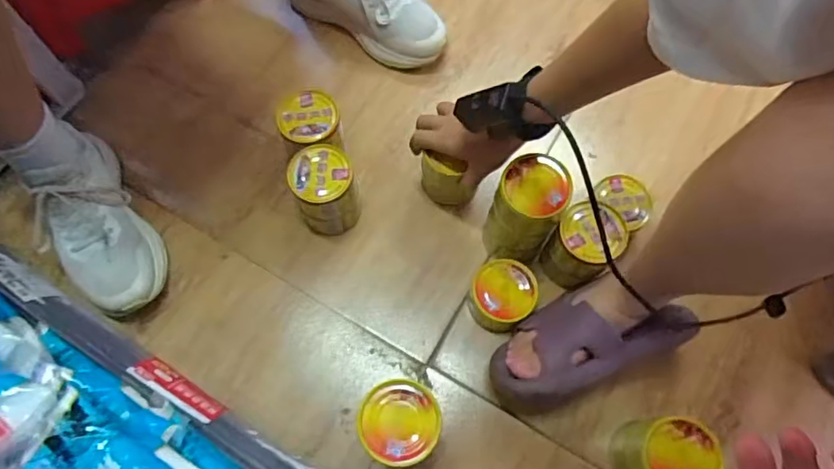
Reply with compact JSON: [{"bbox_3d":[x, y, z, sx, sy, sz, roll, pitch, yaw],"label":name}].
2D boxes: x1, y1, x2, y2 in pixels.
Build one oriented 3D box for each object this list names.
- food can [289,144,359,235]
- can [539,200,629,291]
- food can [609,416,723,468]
[{"bbox_3d":[-0.106,-0.047,0.665,0.069,0.101,0.070,0,69,0],"label":"food can"},{"bbox_3d":[0.184,0.016,0.631,0.067,0.101,0.073,-1,67,2],"label":"can"},{"bbox_3d":[0.239,0.217,0.552,0.068,0.099,0.072,-1,67,2],"label":"food can"}]

